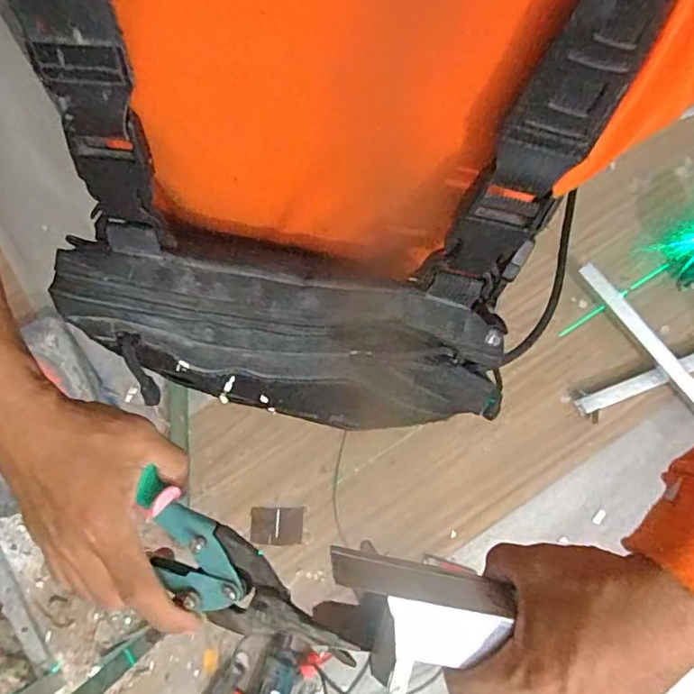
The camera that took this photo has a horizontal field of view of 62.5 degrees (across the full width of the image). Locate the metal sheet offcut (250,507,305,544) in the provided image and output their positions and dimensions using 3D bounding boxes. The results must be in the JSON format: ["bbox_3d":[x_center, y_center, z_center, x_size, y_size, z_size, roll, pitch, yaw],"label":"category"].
[{"bbox_3d":[-0.166,0.421,1.346,0.125,0.005,0.086,-2,65,6],"label":"metal sheet offcut"}]

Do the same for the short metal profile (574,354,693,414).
[{"bbox_3d":[0.736,0.082,1.397,0.370,0.044,0.044,-21,79,-3],"label":"short metal profile"}]

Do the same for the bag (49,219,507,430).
[{"bbox_3d":[-0.037,-0.006,0.309,0.226,0.067,0.074,13,79,0],"label":"bag"}]

